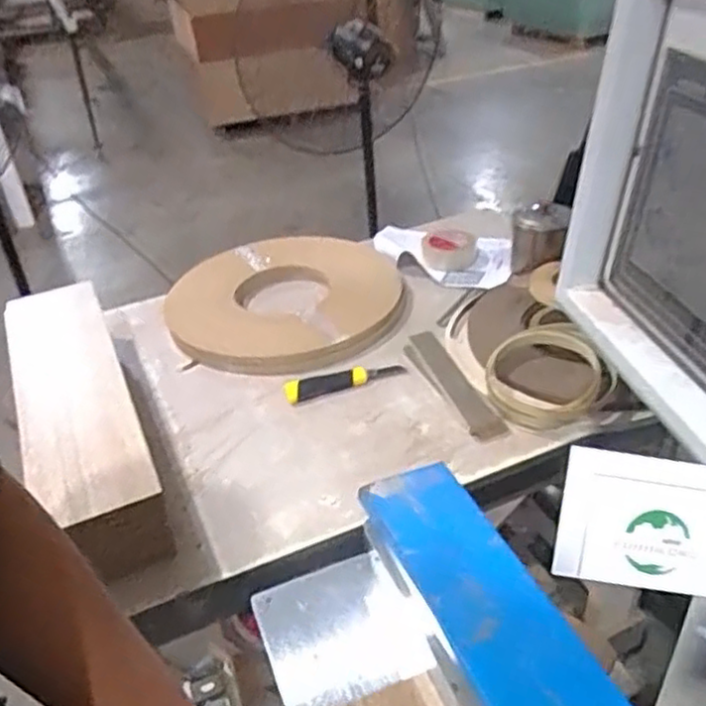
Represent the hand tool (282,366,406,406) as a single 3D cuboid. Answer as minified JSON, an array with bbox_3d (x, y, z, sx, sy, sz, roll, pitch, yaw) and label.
[{"bbox_3d":[-0.012,0.037,1.055,0.184,0.017,0.049,-12,35,-8],"label":"hand tool"}]

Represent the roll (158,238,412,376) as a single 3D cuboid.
[{"bbox_3d":[-0.131,-0.098,1.255,0.435,0.047,0.393,7,37,19],"label":"roll"}]

